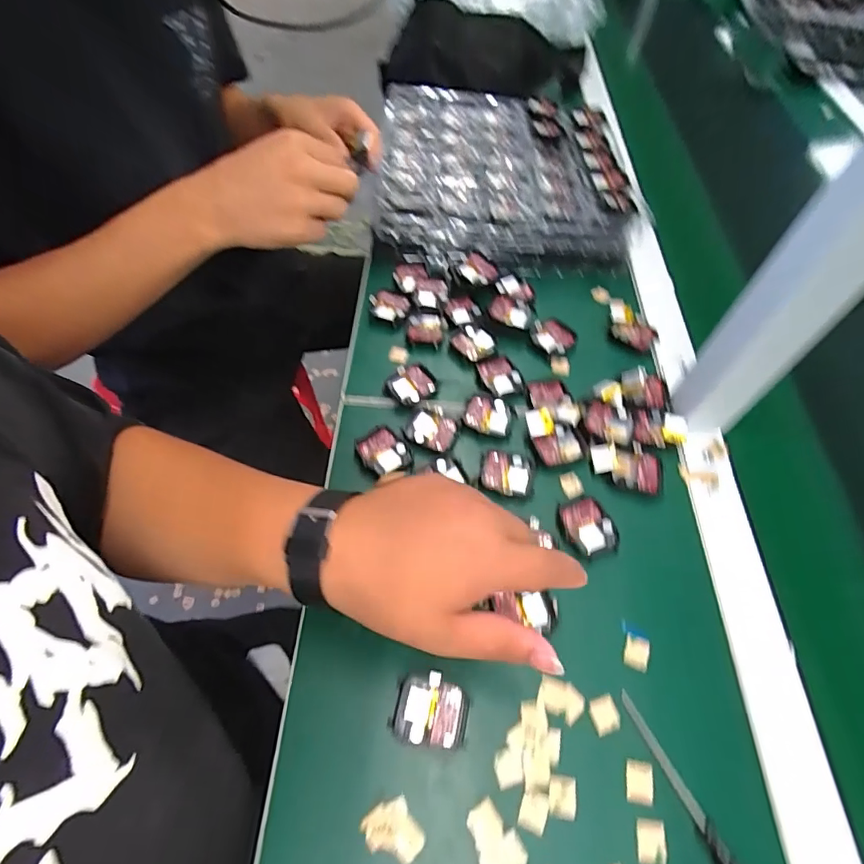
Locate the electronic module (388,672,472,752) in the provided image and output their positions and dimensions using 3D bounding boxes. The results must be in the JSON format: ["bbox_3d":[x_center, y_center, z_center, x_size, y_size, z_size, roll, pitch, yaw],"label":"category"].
[{"bbox_3d":[-0.001,0.175,0.311,0.046,0.009,0.040,9,57,2],"label":"electronic module"}]

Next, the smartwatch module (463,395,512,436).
[{"bbox_3d":[0.050,-0.015,0.436,0.040,0.004,0.037,16,57,7],"label":"smartwatch module"}]

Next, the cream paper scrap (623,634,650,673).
[{"bbox_3d":[0.140,0.153,0.341,0.016,0.008,0.021,18,58,8],"label":"cream paper scrap"}]

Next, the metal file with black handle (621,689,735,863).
[{"bbox_3d":[0.152,0.219,0.285,0.014,0.013,0.131,-20,60,-16],"label":"metal file with black handle"}]

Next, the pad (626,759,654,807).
[{"bbox_3d":[0.125,0.210,0.296,0.016,0.004,0.022,11,57,4],"label":"pad"}]

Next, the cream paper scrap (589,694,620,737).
[{"bbox_3d":[0.111,0.180,0.315,0.019,0.004,0.020,-14,59,-12],"label":"cream paper scrap"}]

